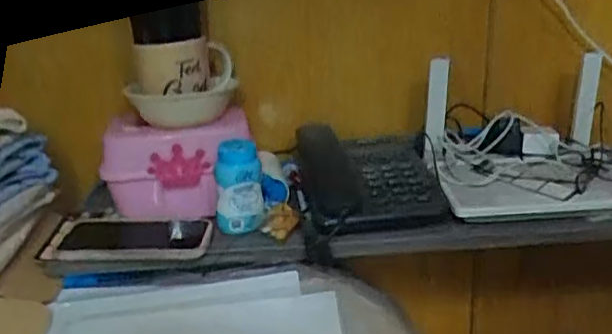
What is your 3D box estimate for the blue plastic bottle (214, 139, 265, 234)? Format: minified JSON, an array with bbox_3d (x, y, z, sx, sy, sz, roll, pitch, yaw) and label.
[{"bbox_3d":[-0.073,0.023,0.694,0.053,0.102,0.044,-6,21,-3],"label":"blue plastic bottle"}]

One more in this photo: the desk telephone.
[{"bbox_3d":[0.073,0.007,0.745,0.153,0.087,0.159,-4,19,-6],"label":"desk telephone"}]

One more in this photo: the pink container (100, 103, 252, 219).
[{"bbox_3d":[-0.143,0.005,0.730,0.154,0.115,0.098,-2,21,7],"label":"pink container"}]

